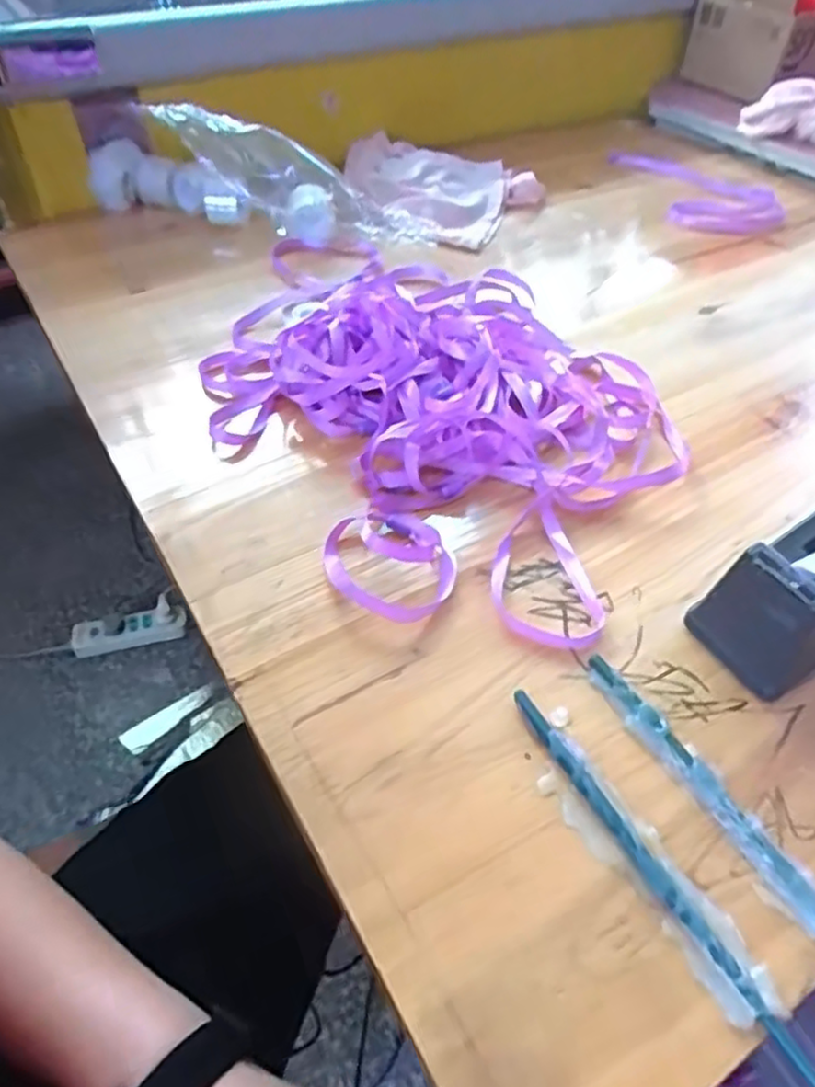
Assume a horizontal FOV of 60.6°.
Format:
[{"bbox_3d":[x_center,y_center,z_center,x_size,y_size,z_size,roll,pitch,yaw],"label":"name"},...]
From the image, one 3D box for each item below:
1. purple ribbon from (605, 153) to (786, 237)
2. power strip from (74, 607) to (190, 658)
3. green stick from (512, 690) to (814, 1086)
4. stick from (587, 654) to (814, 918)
[{"bbox_3d":[0.342,-0.423,0.824,0.132,0.018,0.230,-3,48,-6],"label":"purple ribbon"},{"bbox_3d":[-0.487,0.148,1.220,0.188,0.033,0.064,-10,49,-12],"label":"power strip"},{"bbox_3d":[0.115,0.152,0.279,0.011,0.005,0.234,-22,52,-21],"label":"green stick"},{"bbox_3d":[0.157,0.137,0.295,0.009,0.009,0.234,-23,53,-22],"label":"stick"}]

